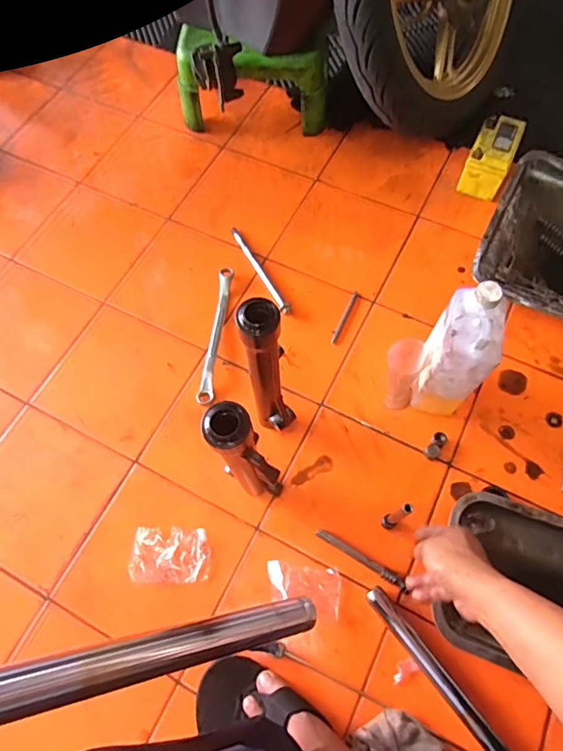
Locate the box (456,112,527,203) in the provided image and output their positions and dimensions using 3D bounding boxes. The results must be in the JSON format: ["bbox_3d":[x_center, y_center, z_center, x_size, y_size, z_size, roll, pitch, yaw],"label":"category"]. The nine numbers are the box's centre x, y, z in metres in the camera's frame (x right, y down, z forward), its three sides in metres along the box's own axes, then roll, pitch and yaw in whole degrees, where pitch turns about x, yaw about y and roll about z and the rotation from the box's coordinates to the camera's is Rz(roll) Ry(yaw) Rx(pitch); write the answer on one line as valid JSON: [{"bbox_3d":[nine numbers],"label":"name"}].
[{"bbox_3d":[0.369,-0.381,0.852,0.073,0.084,0.116,23,68,13],"label":"box"}]

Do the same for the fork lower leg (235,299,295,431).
[{"bbox_3d":[-0.013,0.001,0.558,0.044,0.254,0.043,-9,66,-1],"label":"fork lower leg"}]

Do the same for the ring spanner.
[{"bbox_3d":[-0.103,-0.069,0.768,0.022,0.019,0.240,4,65,4],"label":"ring spanner"}]

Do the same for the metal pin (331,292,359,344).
[{"bbox_3d":[0.102,-0.094,0.776,0.008,0.004,0.101,23,67,13],"label":"metal pin"}]

